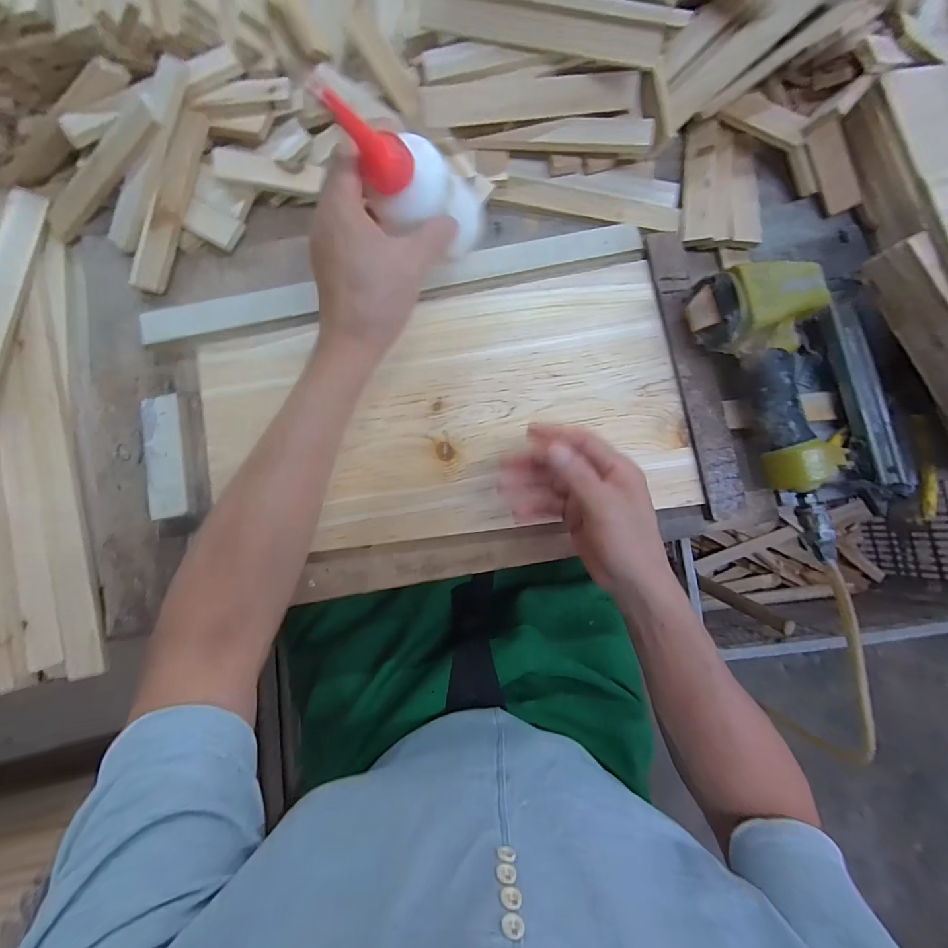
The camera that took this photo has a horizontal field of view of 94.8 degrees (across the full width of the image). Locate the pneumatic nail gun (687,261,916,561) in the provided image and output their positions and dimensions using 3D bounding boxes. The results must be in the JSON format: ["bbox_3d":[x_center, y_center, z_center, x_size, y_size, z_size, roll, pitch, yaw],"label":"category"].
[{"bbox_3d":[0.305,-0.069,0.380,0.152,0.066,0.253,-21,85,-4],"label":"pneumatic nail gun"}]

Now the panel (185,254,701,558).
[{"bbox_3d":[-0.021,-0.059,0.396,0.423,0.009,0.225,-8,84,-3],"label":"panel"}]

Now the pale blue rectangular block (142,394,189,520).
[{"bbox_3d":[-0.266,-0.015,0.379,0.029,0.017,0.105,-11,84,-3],"label":"pale blue rectangular block"}]

